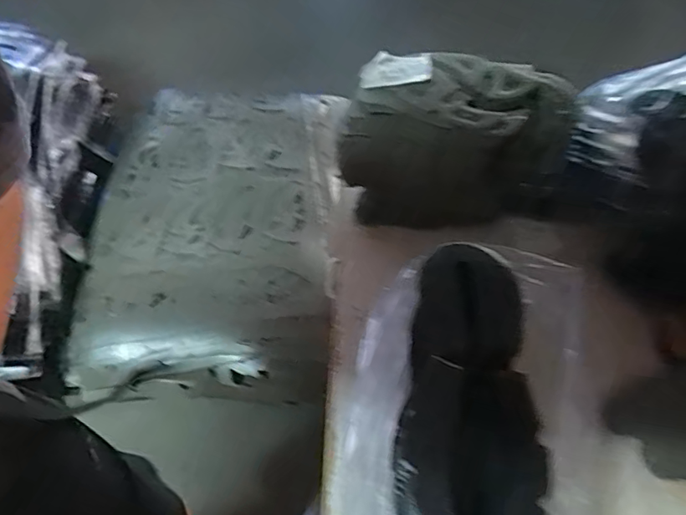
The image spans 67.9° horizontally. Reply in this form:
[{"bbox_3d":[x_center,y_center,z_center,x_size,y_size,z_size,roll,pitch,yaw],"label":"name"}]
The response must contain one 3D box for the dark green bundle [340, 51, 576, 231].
[{"bbox_3d":[0.120,-0.126,0.588,0.242,0.162,0.122,5,57,5],"label":"dark green bundle"}]

